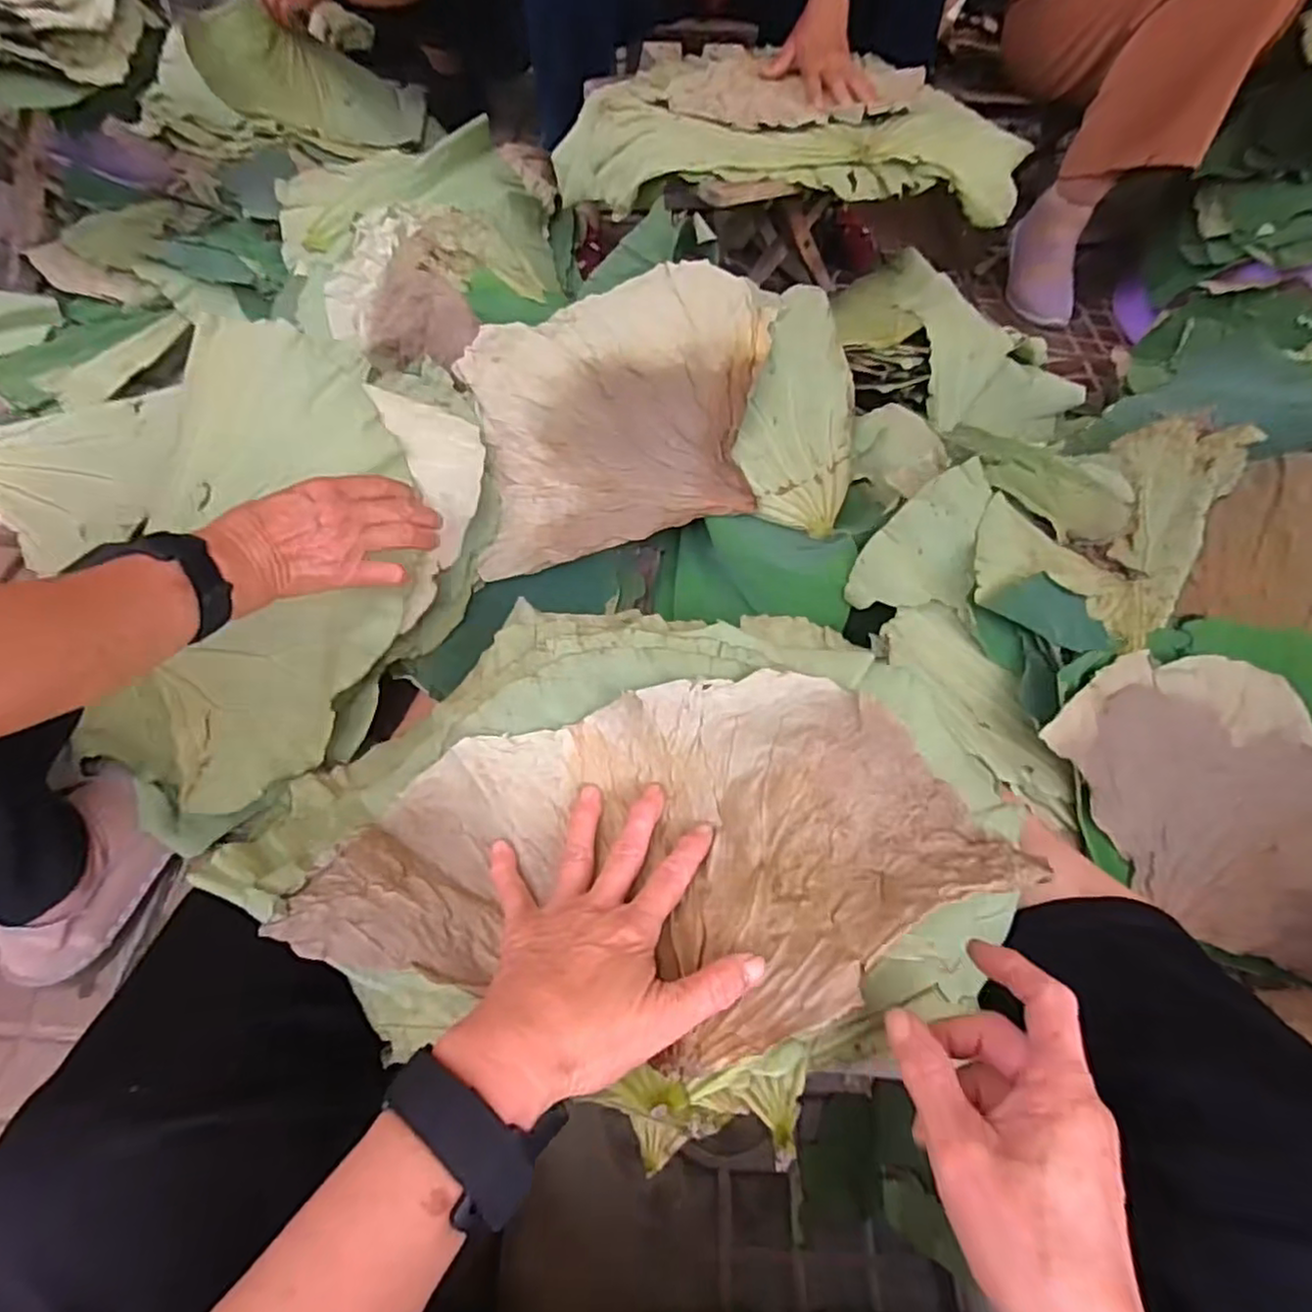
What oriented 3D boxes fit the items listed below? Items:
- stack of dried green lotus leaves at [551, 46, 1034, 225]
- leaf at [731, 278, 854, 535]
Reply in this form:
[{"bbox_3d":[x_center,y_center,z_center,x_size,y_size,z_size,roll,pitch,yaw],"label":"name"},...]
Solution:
[{"bbox_3d":[0.191,-0.730,0.961,0.650,0.091,0.351,-17,59,-16],"label":"stack of dried green lotus leaves"},{"bbox_3d":[0.162,-0.268,0.729,0.119,0.027,0.296,18,70,-5],"label":"leaf"}]

